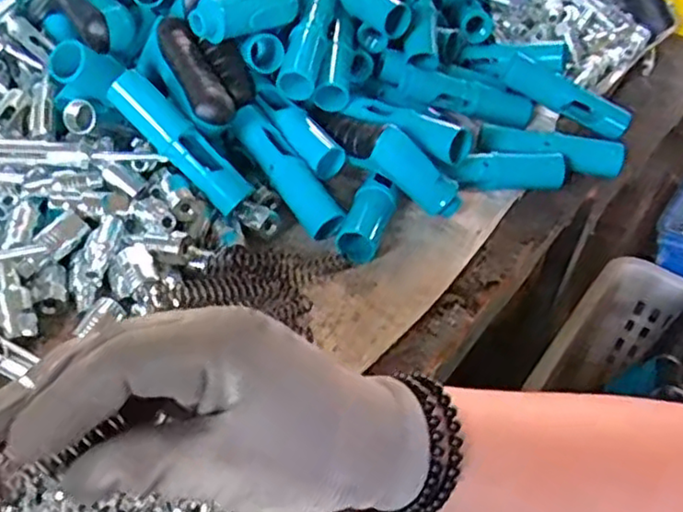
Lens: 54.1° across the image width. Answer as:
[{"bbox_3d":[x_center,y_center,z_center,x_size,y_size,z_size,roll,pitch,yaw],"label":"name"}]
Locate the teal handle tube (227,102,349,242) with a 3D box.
[{"bbox_3d":[-0.043,-0.067,0.513,0.031,0.024,0.122,-27,69,-28],"label":"teal handle tube"}]

